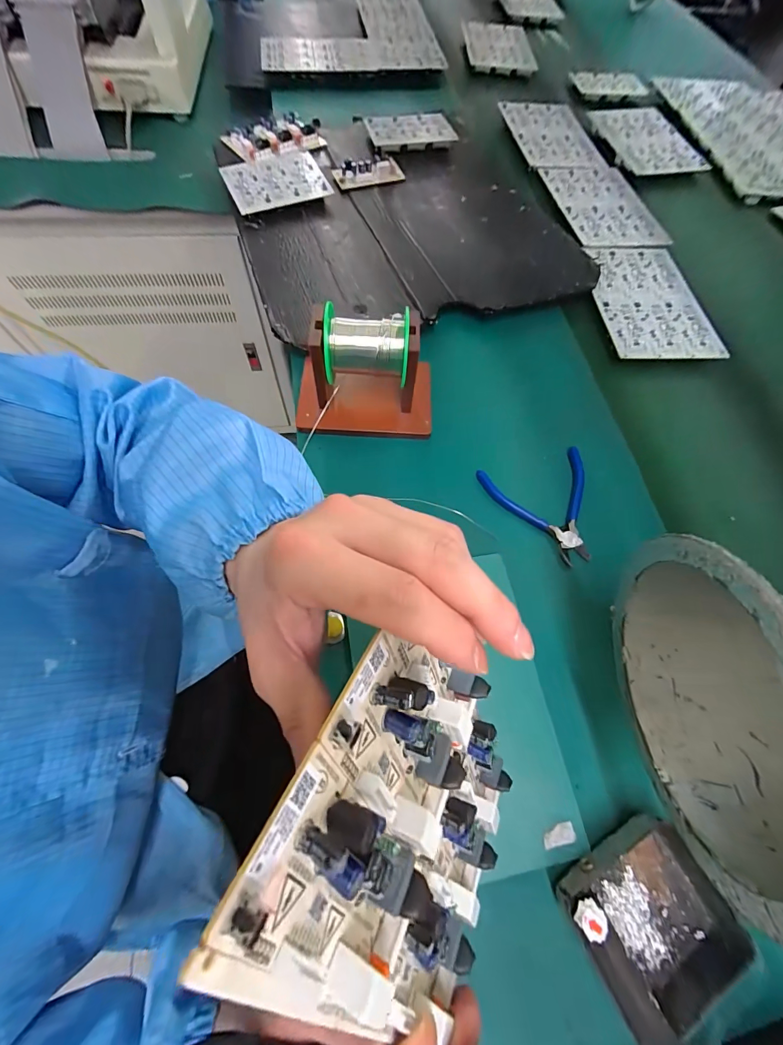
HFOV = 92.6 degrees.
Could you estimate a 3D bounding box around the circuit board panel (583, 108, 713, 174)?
[{"bbox_3d":[0.434,-0.654,0.639,0.135,0.008,0.192,-16,72,-7],"label":"circuit board panel"}]

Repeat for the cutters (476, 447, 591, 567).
[{"bbox_3d":[0.151,-0.013,0.361,0.105,0.013,0.109,-15,69,-8],"label":"cutters"}]

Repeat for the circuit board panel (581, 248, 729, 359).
[{"bbox_3d":[0.323,-0.283,0.474,0.128,0.005,0.195,-4,68,-4],"label":"circuit board panel"}]

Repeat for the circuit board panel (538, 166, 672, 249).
[{"bbox_3d":[0.311,-0.466,0.549,0.128,0.008,0.192,-9,68,-6],"label":"circuit board panel"}]

